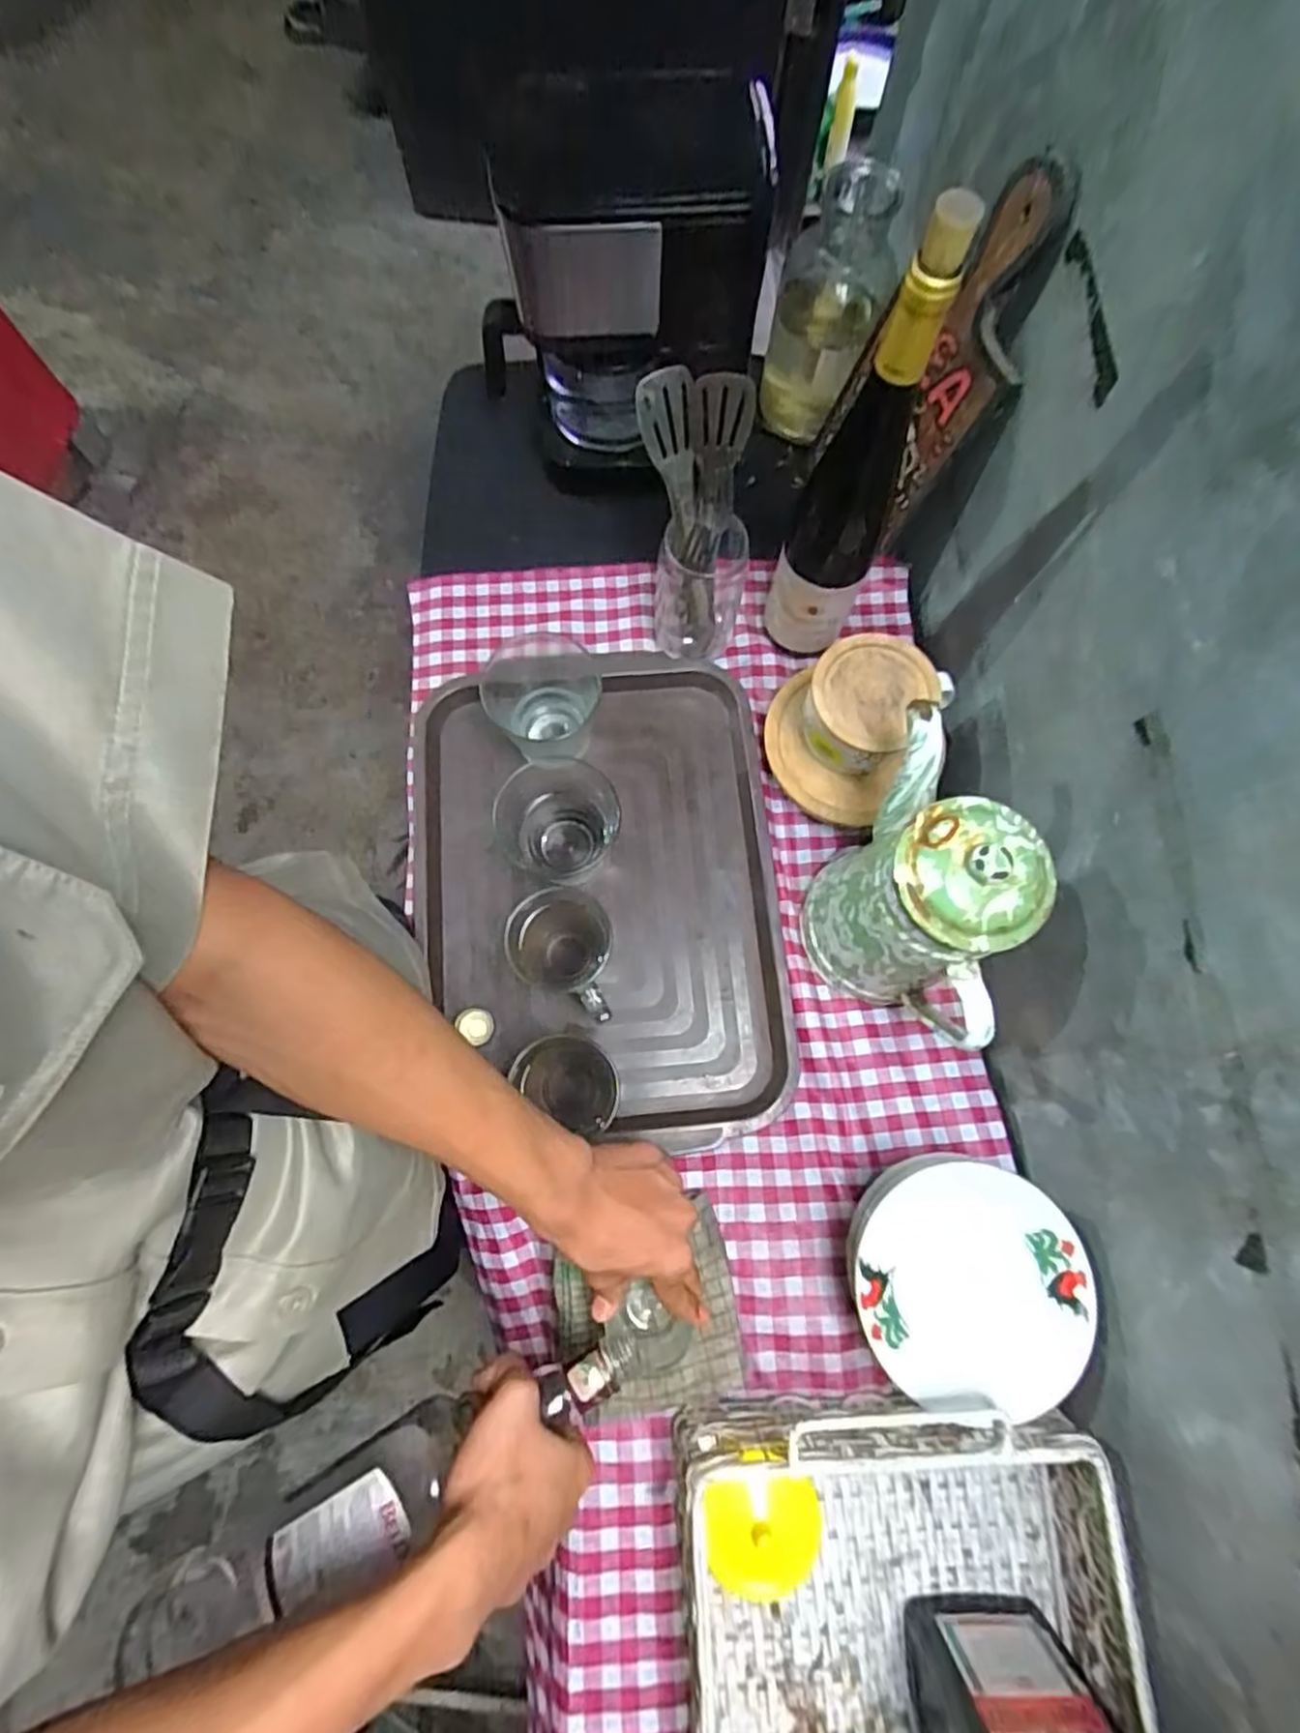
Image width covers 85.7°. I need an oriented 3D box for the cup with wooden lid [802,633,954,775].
[{"bbox_3d":[0.175,-0.130,0.586,0.092,0.085,0.105,41,79,8],"label":"cup with wooden lid"}]

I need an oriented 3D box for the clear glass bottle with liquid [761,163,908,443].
[{"bbox_3d":[0.164,-0.513,0.664,0.097,0.197,0.112,14,76,2],"label":"clear glass bottle with liquid"}]

